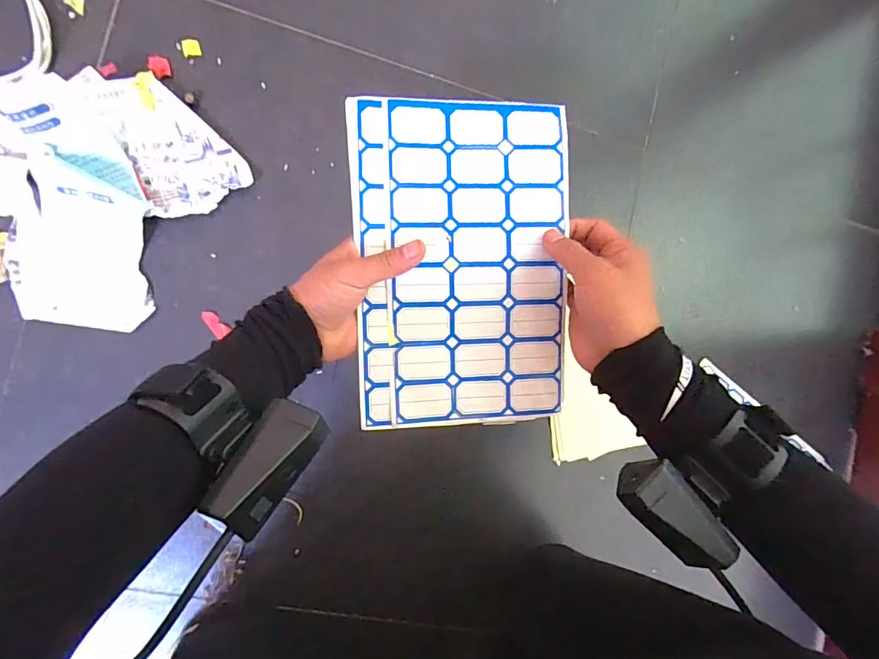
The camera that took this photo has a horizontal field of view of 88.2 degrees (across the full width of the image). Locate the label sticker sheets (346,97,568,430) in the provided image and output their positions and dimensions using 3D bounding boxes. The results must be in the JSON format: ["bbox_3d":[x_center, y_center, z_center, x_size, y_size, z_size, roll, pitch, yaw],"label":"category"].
[{"bbox_3d":[0.017,-0.046,0.328,0.151,0.010,0.229,-2,94,-7],"label":"label sticker sheets"}]

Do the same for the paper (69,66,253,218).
[{"bbox_3d":[-0.266,-0.193,0.448,0.098,0.037,0.151,-27,86,-8],"label":"paper"}]

